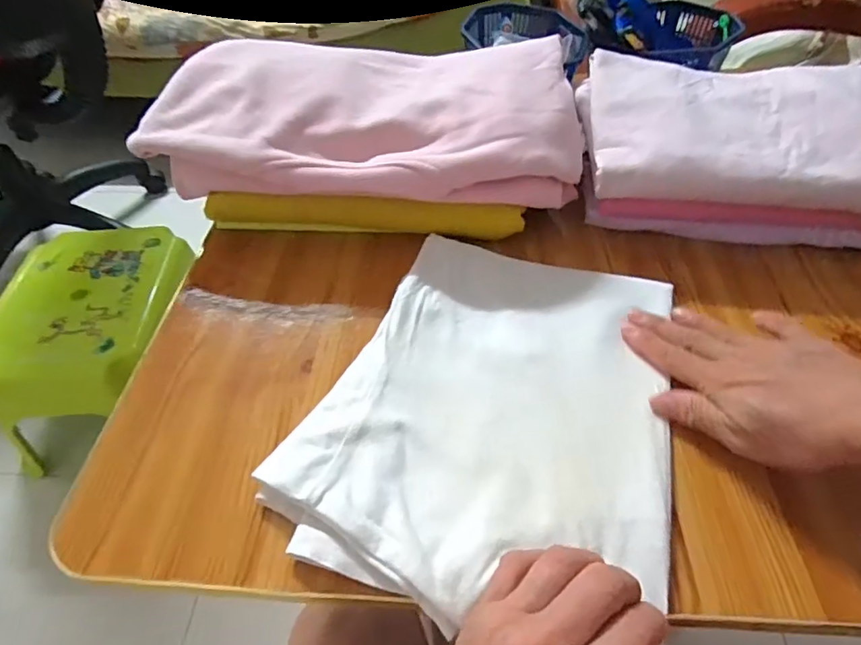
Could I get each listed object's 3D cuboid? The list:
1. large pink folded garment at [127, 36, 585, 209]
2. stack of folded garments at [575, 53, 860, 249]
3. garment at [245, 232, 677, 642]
[{"bbox_3d":[-0.054,-0.171,0.456,0.351,0.063,0.177,2,49,4],"label":"large pink folded garment"},{"bbox_3d":[0.260,-0.154,0.467,0.256,0.073,0.190,4,49,6],"label":"stack of folded garments"},{"bbox_3d":[0.047,0.047,0.336,0.204,0.015,0.259,18,52,17],"label":"garment"}]

